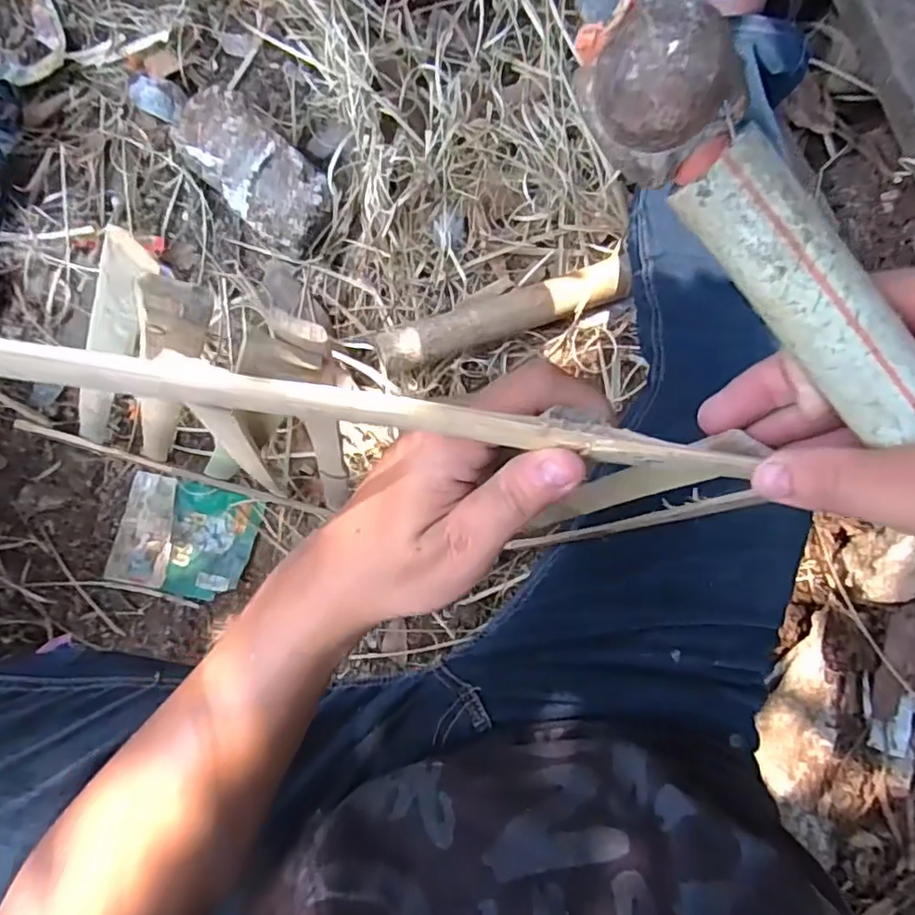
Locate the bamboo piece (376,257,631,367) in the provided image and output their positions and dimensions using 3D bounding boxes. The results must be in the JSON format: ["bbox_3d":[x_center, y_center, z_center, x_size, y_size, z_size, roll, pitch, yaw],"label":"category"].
[{"bbox_3d":[0.046,-0.152,0.647,0.269,0.038,0.055,-19,91,-6],"label":"bamboo piece"}]

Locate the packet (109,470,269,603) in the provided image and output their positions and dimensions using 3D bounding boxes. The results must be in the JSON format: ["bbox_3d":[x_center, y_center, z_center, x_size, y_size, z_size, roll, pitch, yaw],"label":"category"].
[{"bbox_3d":[-0.285,0.085,0.644,0.131,0.024,0.113,16,87,-5],"label":"packet"}]

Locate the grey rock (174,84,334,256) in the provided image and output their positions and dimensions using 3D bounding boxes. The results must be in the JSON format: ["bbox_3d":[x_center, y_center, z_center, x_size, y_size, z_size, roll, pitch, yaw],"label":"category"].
[{"bbox_3d":[-0.204,-0.285,0.623,0.164,0.048,0.083,42,85,-3],"label":"grey rock"}]

